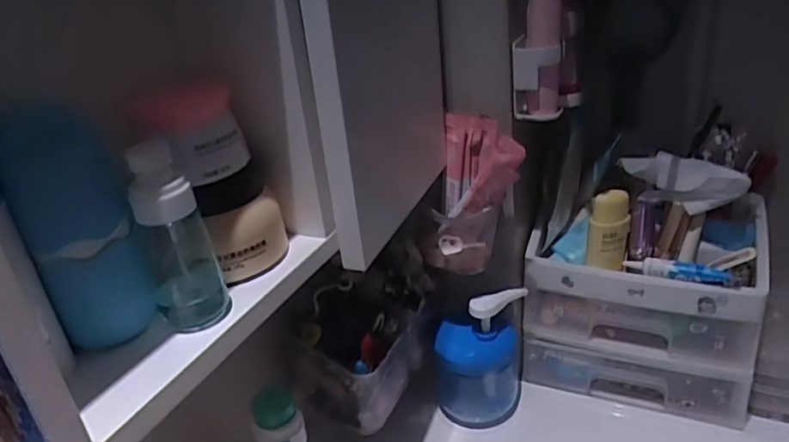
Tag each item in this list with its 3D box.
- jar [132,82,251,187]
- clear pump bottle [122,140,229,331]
[{"bbox_3d":[-0.129,-0.057,0.375,0.057,0.045,0.063,-21,30,-26],"label":"jar"},{"bbox_3d":[-0.124,0.010,0.331,0.031,0.107,0.030,-6,27,1],"label":"clear pump bottle"}]

